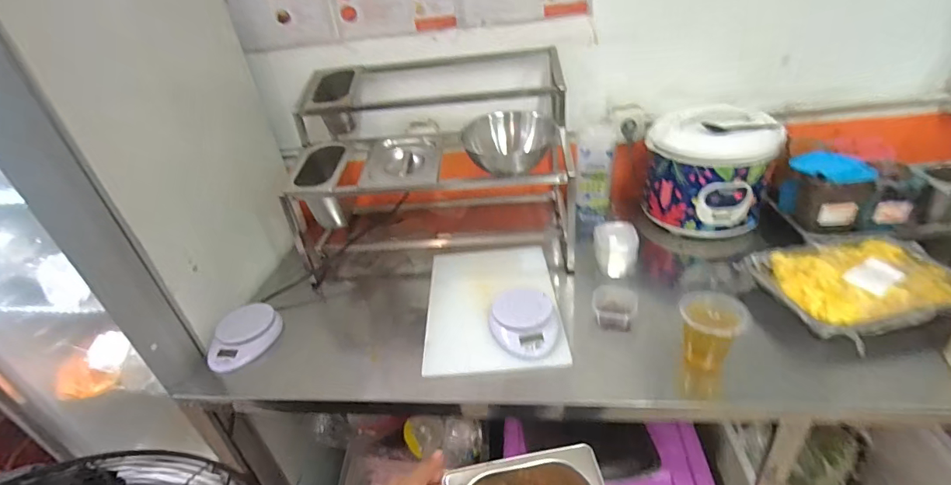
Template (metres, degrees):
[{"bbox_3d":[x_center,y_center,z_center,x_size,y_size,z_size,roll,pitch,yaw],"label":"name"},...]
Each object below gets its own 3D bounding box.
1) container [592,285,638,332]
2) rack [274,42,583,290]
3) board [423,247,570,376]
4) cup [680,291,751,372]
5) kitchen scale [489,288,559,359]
[{"bbox_3d":[0.254,0.120,0.810,0.076,0.060,0.066,7,36,21],"label":"container"},{"bbox_3d":[-0.095,-0.187,1.030,0.584,0.391,0.387,-4,33,5],"label":"rack"},{"bbox_3d":[0.032,0.115,0.867,0.248,0.019,0.342,-6,33,2],"label":"board"},{"bbox_3d":[0.369,0.145,0.703,0.087,0.102,0.091,-5,33,3],"label":"cup"},{"bbox_3d":[0.086,0.140,0.783,0.116,0.041,0.129,-6,33,2],"label":"kitchen scale"}]

